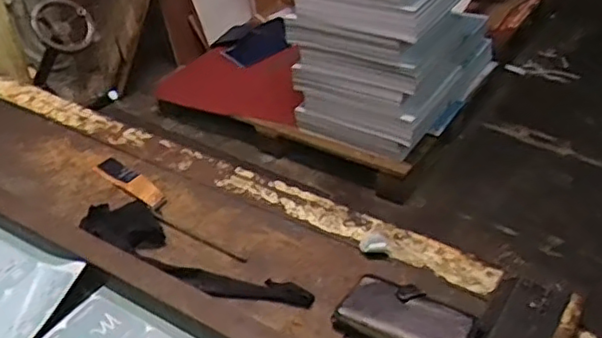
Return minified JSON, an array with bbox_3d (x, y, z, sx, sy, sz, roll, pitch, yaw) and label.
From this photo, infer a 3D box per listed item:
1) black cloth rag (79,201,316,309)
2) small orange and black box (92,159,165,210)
[{"bbox_3d":[-0.153,0.112,0.845,0.354,0.032,0.092,23,46,29],"label":"black cloth rag"},{"bbox_3d":[-0.264,0.018,0.997,0.167,0.009,0.038,29,50,34],"label":"small orange and black box"}]

